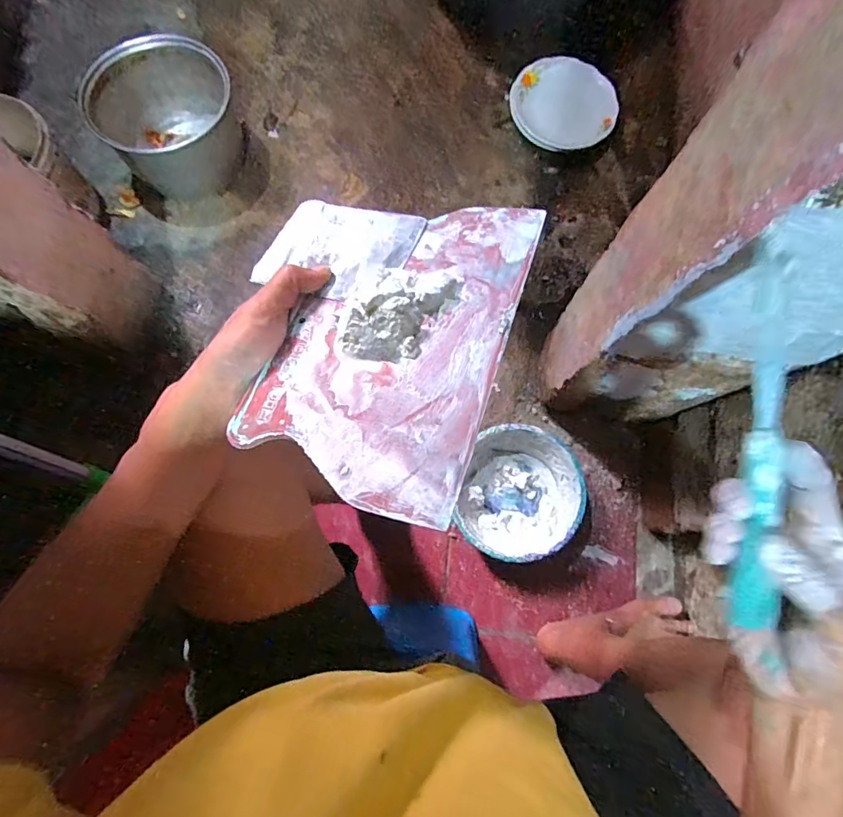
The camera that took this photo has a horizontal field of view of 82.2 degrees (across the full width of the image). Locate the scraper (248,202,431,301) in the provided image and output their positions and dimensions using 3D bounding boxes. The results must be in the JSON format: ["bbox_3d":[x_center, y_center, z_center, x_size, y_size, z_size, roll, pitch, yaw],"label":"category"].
[{"bbox_3d":[-0.057,-0.110,0.330,0.103,0.007,0.078,17,68,20],"label":"scraper"}]

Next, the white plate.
[{"bbox_3d":[0.278,-0.596,0.954,0.203,0.025,0.165,28,97,2],"label":"white plate"}]

